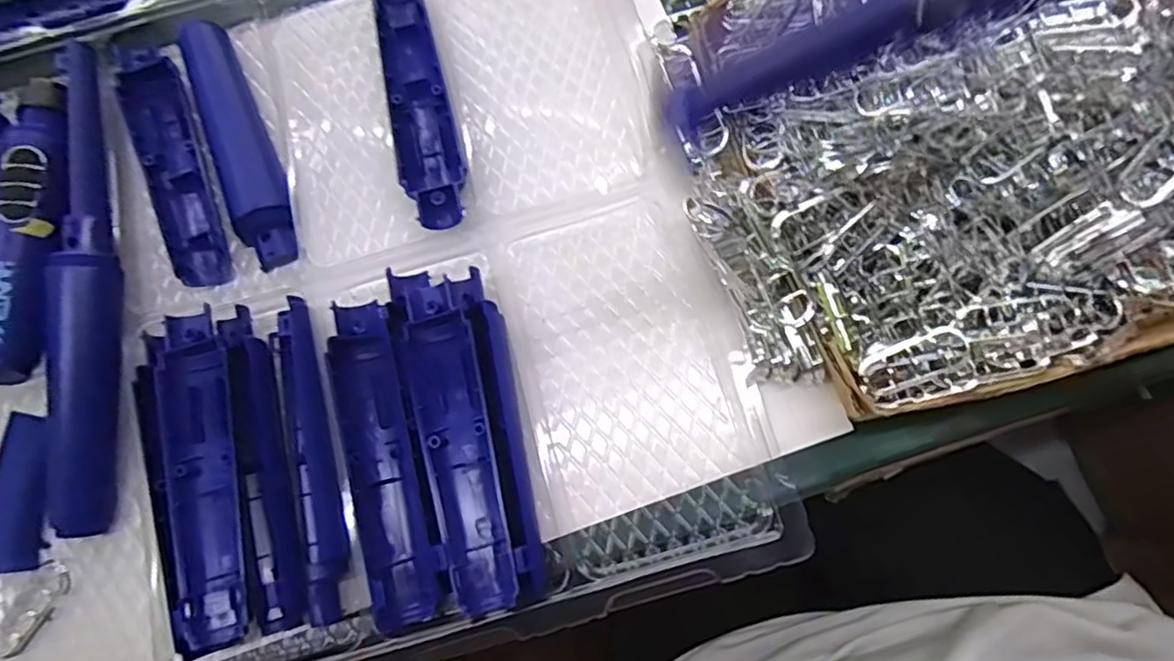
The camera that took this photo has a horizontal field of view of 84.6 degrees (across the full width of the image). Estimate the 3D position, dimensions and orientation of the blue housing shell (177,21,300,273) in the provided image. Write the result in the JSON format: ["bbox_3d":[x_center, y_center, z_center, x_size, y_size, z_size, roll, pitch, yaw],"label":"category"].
[{"bbox_3d":[-0.213,-0.117,0.395,0.037,0.013,0.172,-21,79,-3],"label":"blue housing shell"}]

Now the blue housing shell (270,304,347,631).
[{"bbox_3d":[-0.144,0.065,0.337,0.026,0.018,0.164,-15,78,-2],"label":"blue housing shell"}]

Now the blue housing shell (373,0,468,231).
[{"bbox_3d":[-0.101,-0.138,0.390,0.038,0.019,0.165,-14,78,-2],"label":"blue housing shell"}]

